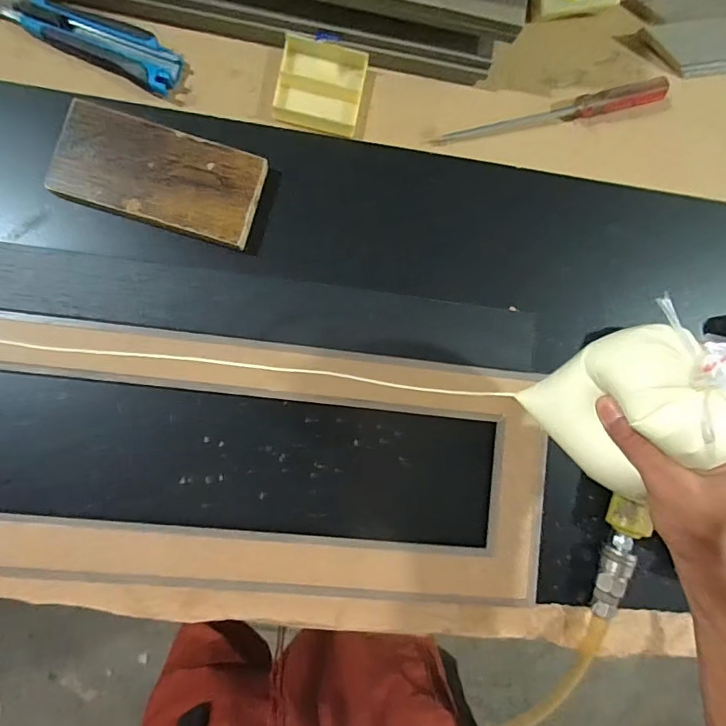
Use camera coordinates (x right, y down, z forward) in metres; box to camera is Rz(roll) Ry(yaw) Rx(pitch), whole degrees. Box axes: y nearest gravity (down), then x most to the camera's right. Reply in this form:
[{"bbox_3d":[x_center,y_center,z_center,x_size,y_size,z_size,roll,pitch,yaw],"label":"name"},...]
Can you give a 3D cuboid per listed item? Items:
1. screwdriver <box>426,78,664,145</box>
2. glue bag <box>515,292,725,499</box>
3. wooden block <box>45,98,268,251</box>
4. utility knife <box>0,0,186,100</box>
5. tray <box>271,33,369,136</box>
[{"bbox_3d":[0.169,-0.224,0.418,0.218,0.022,0.017,-14,88,-7],"label":"screwdriver"},{"bbox_3d":[0.169,0.026,0.295,0.085,0.133,0.073,45,82,-2],"label":"glue bag"},{"bbox_3d":[-0.161,-0.148,0.373,0.152,0.018,0.076,15,84,-5],"label":"wooden block"},{"bbox_3d":[-0.247,-0.276,0.375,0.202,0.013,0.042,22,84,-5],"label":"utility knife"},{"bbox_3d":[-0.036,-0.237,0.395,0.071,0.021,0.073,11,85,-6],"label":"tray"}]

